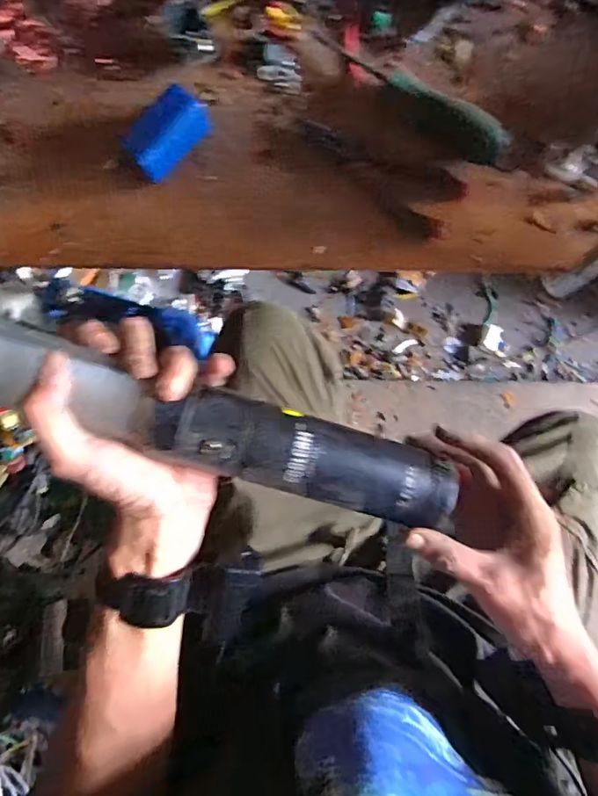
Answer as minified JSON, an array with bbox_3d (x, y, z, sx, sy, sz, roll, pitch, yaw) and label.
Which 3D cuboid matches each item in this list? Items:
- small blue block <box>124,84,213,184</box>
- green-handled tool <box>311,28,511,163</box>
[{"bbox_3d":[-0.105,-0.213,0.411,0.035,0.030,0.067,43,87,9],"label":"small blue block"},{"bbox_3d":[0.083,-0.248,0.410,0.192,0.018,0.032,39,87,9],"label":"green-handled tool"}]

